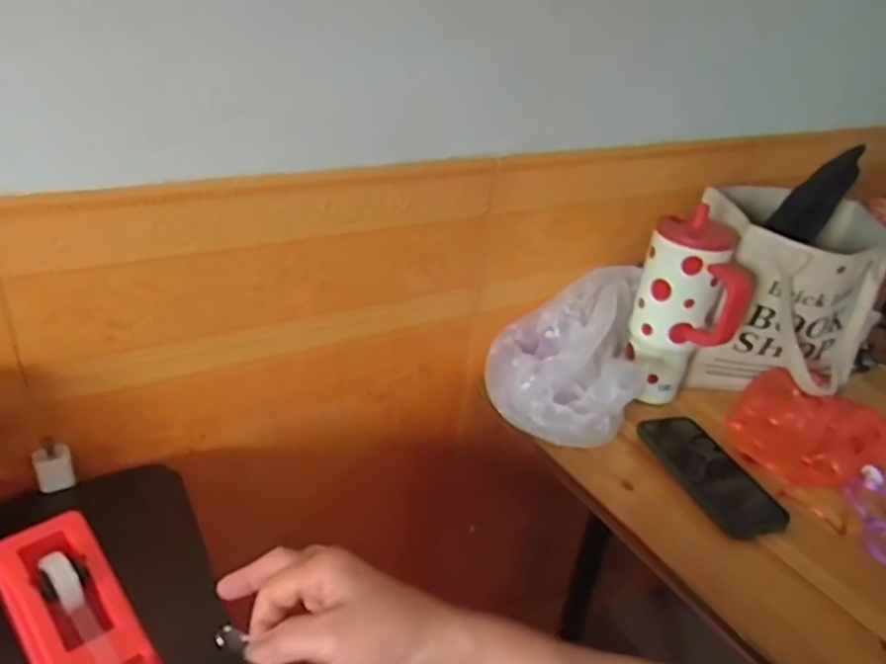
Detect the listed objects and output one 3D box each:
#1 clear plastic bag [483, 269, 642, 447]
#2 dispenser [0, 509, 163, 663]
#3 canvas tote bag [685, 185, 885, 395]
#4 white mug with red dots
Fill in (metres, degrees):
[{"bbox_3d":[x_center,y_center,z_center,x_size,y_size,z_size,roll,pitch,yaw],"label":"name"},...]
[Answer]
[{"bbox_3d":[0.135,0.028,0.758,0.163,0.120,0.231,13,31,10],"label":"clear plastic bag"},{"bbox_3d":[-0.233,0.183,0.431,0.060,0.060,0.155,-21,41,-38],"label":"dispenser"},{"bbox_3d":[0.403,-0.036,0.827,0.217,0.214,0.214,20,34,22],"label":"canvas tote bag"},{"bbox_3d":[0.272,-0.018,0.765,0.114,0.201,0.080,21,34,23],"label":"white mug with red dots"}]

